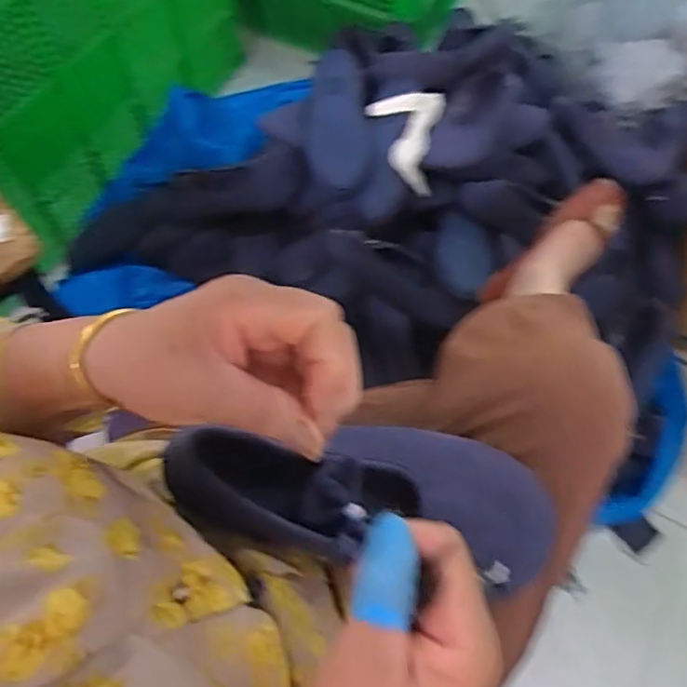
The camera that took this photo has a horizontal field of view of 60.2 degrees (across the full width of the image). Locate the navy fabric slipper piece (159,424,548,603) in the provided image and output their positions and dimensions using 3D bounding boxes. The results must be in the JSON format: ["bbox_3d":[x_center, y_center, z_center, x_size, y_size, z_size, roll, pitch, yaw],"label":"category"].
[{"bbox_3d":[0.008,0.094,0.381,0.242,0.046,0.093,5,63,3],"label":"navy fabric slipper piece"}]

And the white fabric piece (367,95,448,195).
[{"bbox_3d":[0.091,-0.321,0.936,0.112,0.067,0.162,10,64,3],"label":"white fabric piece"}]

